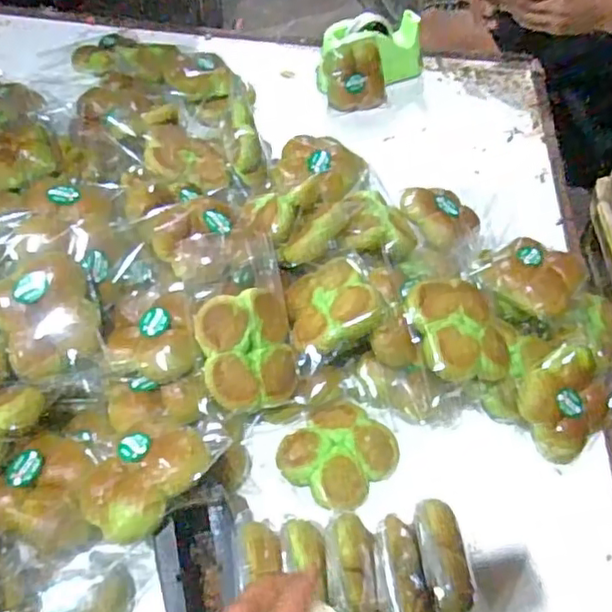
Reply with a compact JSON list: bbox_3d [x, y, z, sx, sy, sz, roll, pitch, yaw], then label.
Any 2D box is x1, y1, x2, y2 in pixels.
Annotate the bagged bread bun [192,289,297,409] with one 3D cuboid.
[{"bbox_3d":[-0.065,0.048,0.681,0.102,0.043,0.124,-10,91,-22],"label":"bagged bread bun"}]

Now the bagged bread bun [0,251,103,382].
[{"bbox_3d":[-0.269,0.014,0.650,0.095,0.051,0.136,-24,56,-20],"label":"bagged bread bun"}]

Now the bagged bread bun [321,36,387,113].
[{"bbox_3d":[0.083,-0.409,1.105,0.109,0.117,0.067,-13,30,-5],"label":"bagged bread bun"}]

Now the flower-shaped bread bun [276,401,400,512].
[{"bbox_3d":[0.036,0.164,0.684,0.116,0.045,0.103,-33,59,-26],"label":"flower-shaped bread bun"}]

